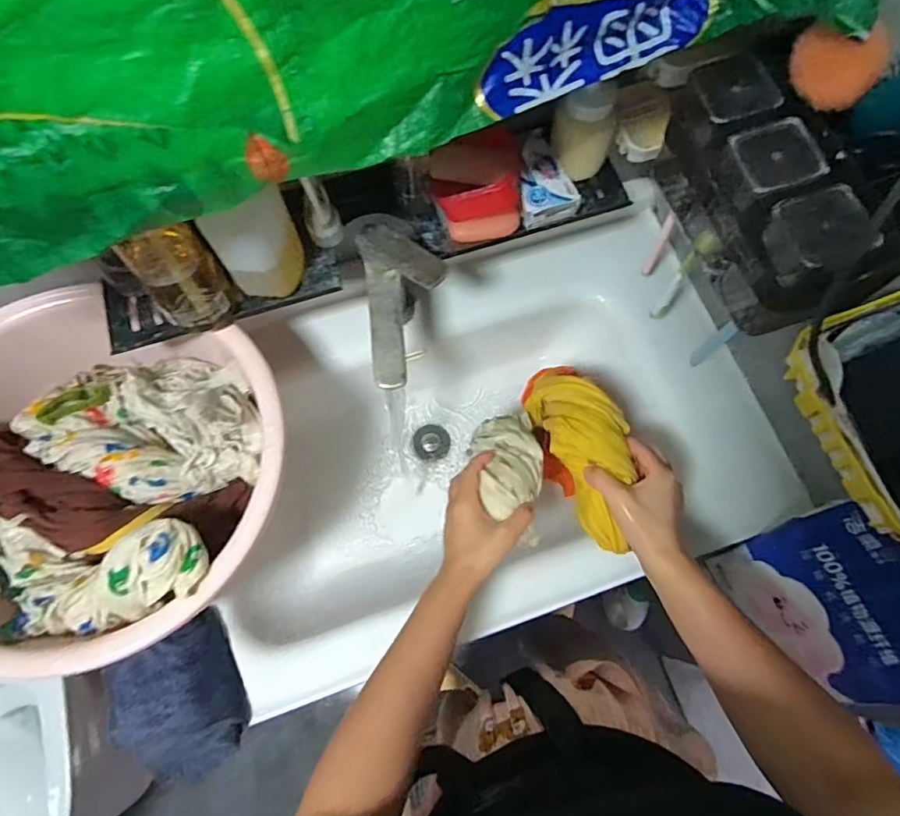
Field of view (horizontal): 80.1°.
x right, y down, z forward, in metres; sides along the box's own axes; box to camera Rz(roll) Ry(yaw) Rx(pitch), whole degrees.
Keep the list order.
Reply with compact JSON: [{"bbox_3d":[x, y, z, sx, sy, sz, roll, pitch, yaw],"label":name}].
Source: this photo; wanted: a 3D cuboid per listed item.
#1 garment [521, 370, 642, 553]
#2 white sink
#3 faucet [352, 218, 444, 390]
[{"bbox_3d":[0.144,0.042,0.581,0.088,0.074,0.198,-13,65,-4],"label":"garment"},{"bbox_3d":[0.037,0.047,0.730,0.673,0.180,0.441,-18,72,-6],"label":"white sink"},{"bbox_3d":[-0.050,-0.117,0.571,0.095,0.067,0.173,-8,72,-2],"label":"faucet"}]

